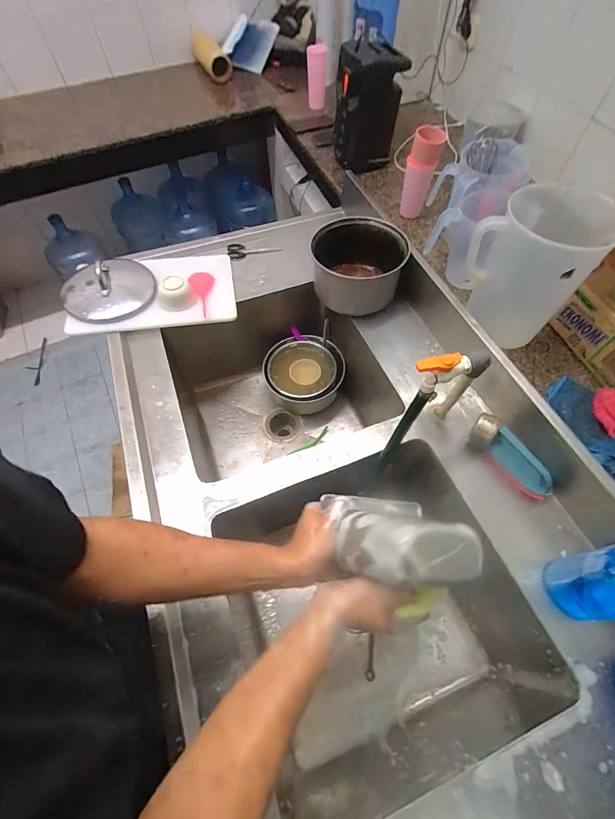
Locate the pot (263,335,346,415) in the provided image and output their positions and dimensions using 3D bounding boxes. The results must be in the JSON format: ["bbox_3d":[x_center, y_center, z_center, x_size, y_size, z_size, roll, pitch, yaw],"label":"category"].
[{"bbox_3d":[-0.007,-0.094,1.092,0.220,0.139,0.216,0,60,0],"label":"pot"}]

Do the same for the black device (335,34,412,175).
[{"bbox_3d":[0.184,-0.951,1.120,0.180,0.284,0.185,-4,60,-1],"label":"black device"}]

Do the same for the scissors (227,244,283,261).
[{"bbox_3d":[-0.152,-0.460,1.028,0.154,0.017,0.047,-5,60,-3],"label":"scissors"}]

